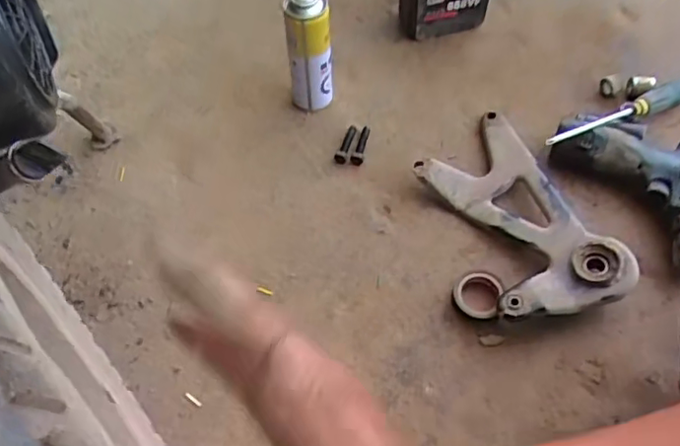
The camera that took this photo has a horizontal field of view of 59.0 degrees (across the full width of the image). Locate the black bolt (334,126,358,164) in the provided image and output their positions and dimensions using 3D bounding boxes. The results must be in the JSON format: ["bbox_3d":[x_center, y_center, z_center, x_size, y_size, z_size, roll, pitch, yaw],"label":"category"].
[{"bbox_3d":[0.007,-0.102,0.752,0.017,0.015,0.057,11,59,8],"label":"black bolt"}]

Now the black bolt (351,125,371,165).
[{"bbox_3d":[0.026,-0.098,0.749,0.016,0.013,0.058,9,59,8],"label":"black bolt"}]

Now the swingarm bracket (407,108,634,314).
[{"bbox_3d":[0.189,-0.016,0.671,0.146,0.049,0.276,-19,59,-10],"label":"swingarm bracket"}]

